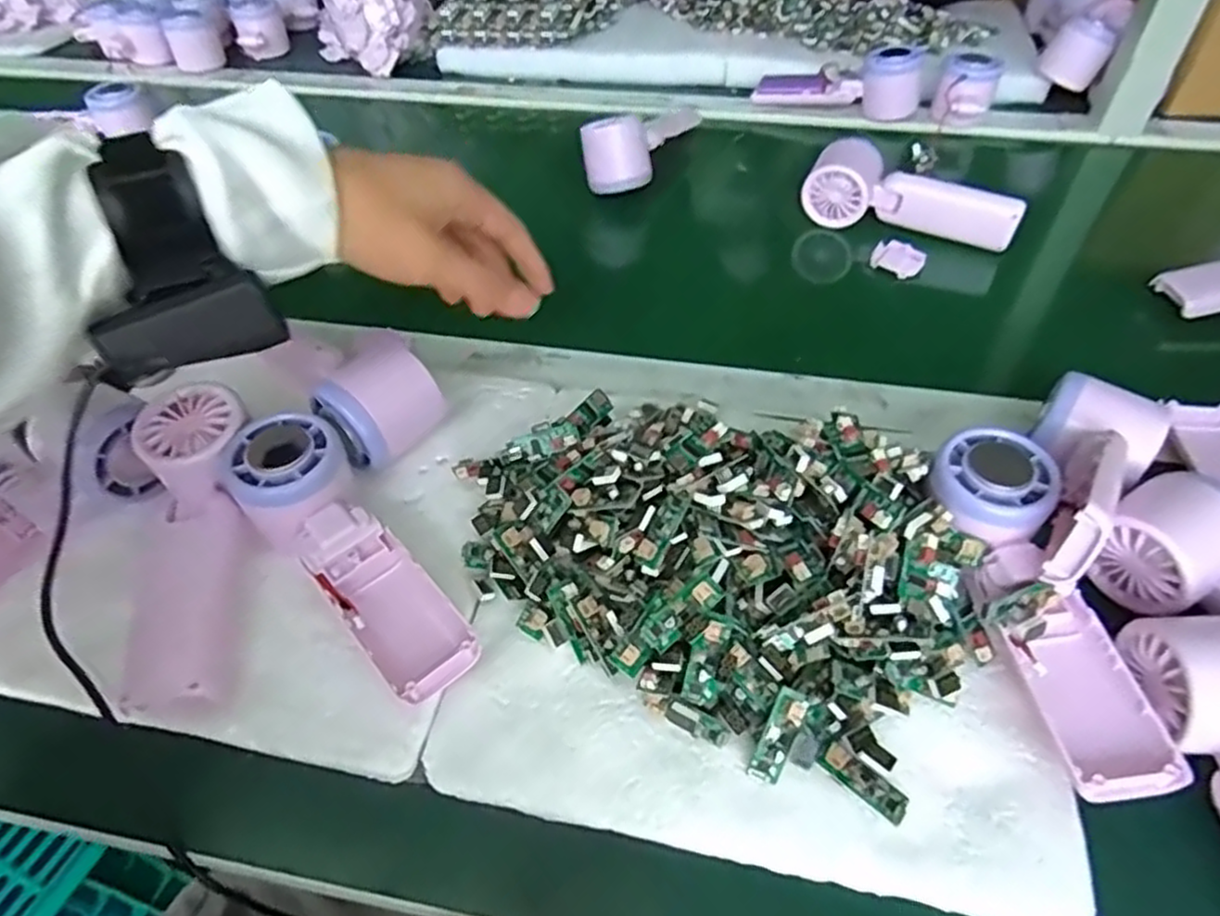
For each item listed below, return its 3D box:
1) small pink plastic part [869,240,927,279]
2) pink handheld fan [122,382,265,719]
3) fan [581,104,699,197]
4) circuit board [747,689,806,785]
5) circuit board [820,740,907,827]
[{"bbox_3d":[0.227,-0.158,0.575,0.039,0.006,0.032,33,74,23],"label":"small pink plastic part"},{"bbox_3d":[-0.202,0.042,0.361,0.050,0.036,0.163,-12,62,-9],"label":"pink handheld fan"},{"bbox_3d":[0.030,-0.291,0.659,0.052,0.066,0.148,23,53,20],"label":"fan"},{"bbox_3d":[0.071,0.117,0.307,0.013,0.006,0.039,22,84,20],"label":"circuit board"},{"bbox_3d":[0.105,0.133,0.301,0.037,0.004,0.012,35,80,23],"label":"circuit board"}]

